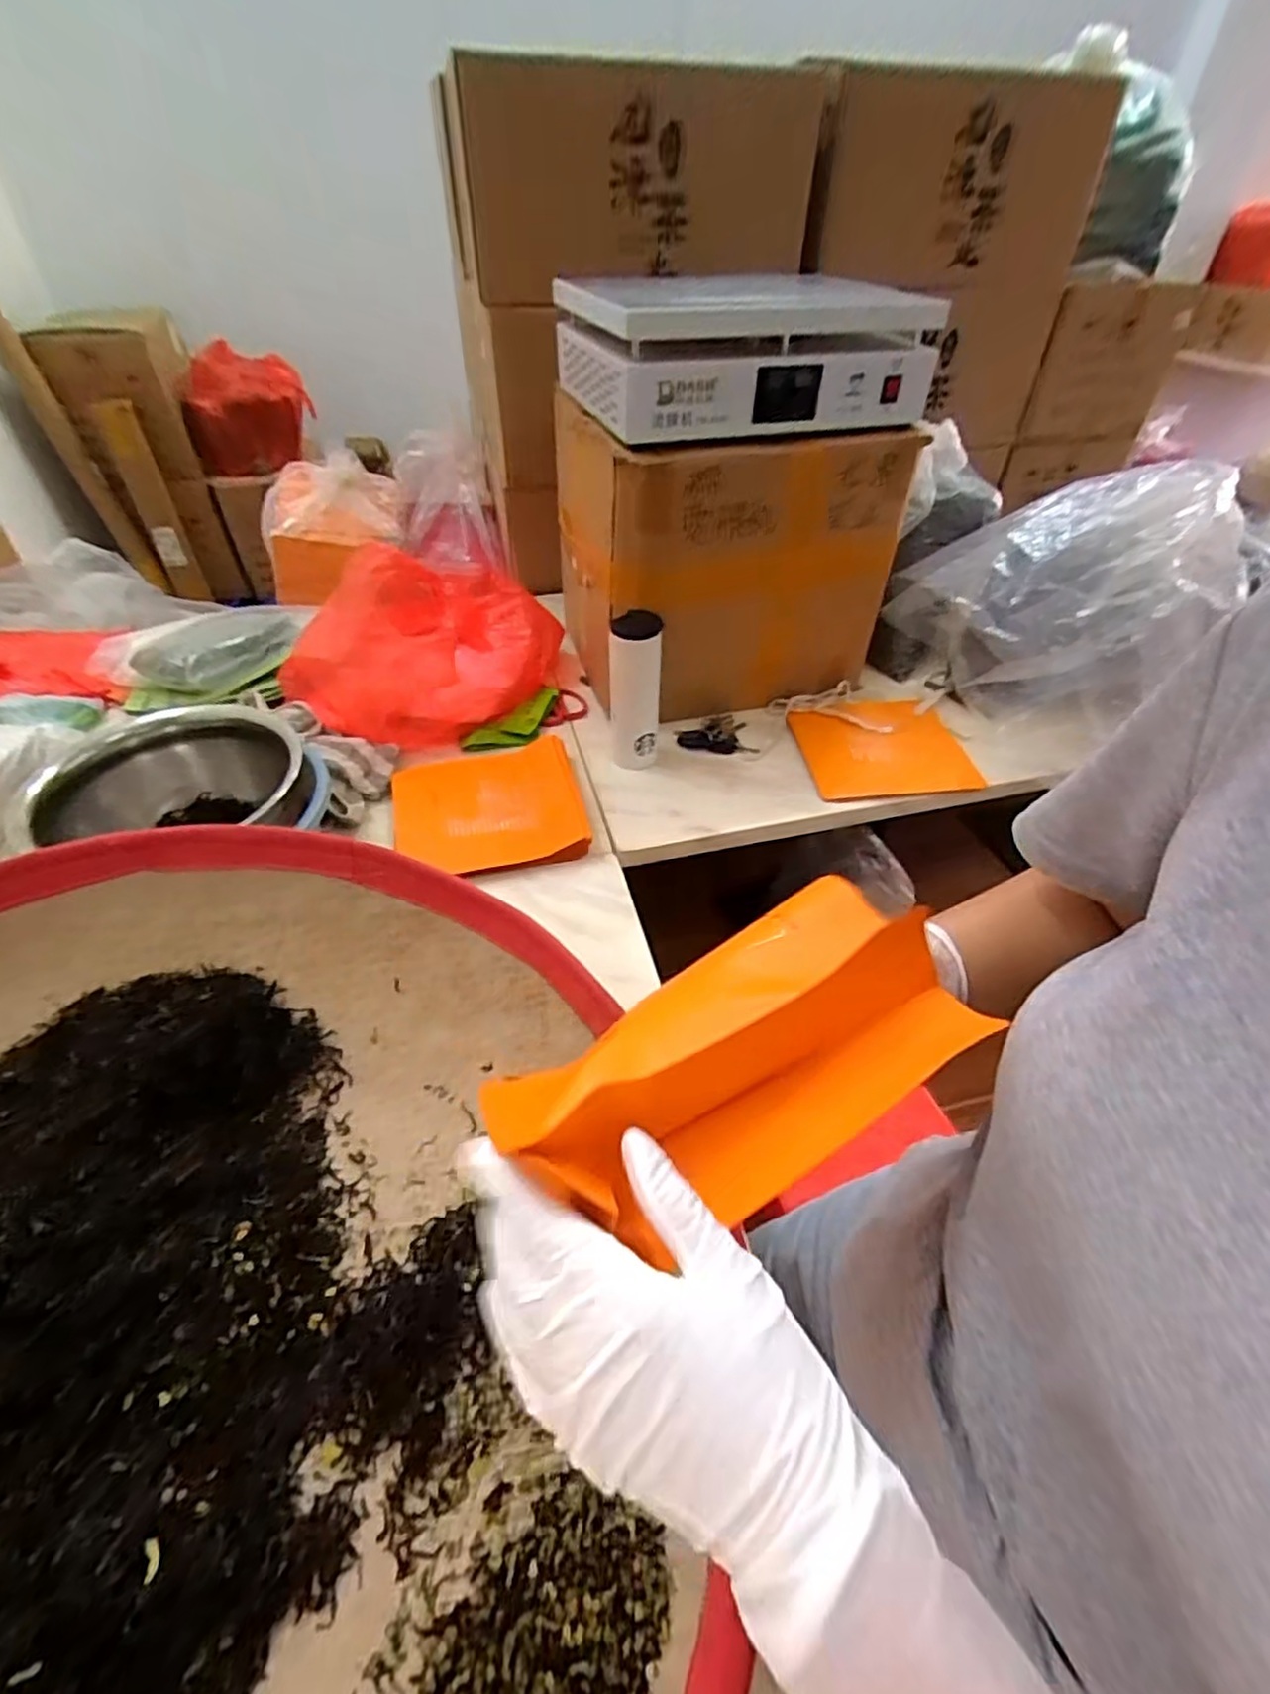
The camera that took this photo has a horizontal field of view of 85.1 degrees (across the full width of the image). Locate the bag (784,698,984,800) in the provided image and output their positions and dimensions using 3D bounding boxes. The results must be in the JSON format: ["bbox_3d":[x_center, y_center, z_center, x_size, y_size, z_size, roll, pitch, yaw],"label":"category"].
[{"bbox_3d":[0.372,-0.158,1.059,0.248,0.011,0.233,-5,45,-7],"label":"bag"}]

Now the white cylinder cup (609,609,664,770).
[{"bbox_3d":[0.001,-0.211,0.959,0.069,0.217,0.063,1,44,-1],"label":"white cylinder cup"}]

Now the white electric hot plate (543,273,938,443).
[{"bbox_3d":[0.140,-0.652,0.908,0.421,0.127,0.254,-12,46,-14],"label":"white electric hot plate"}]

